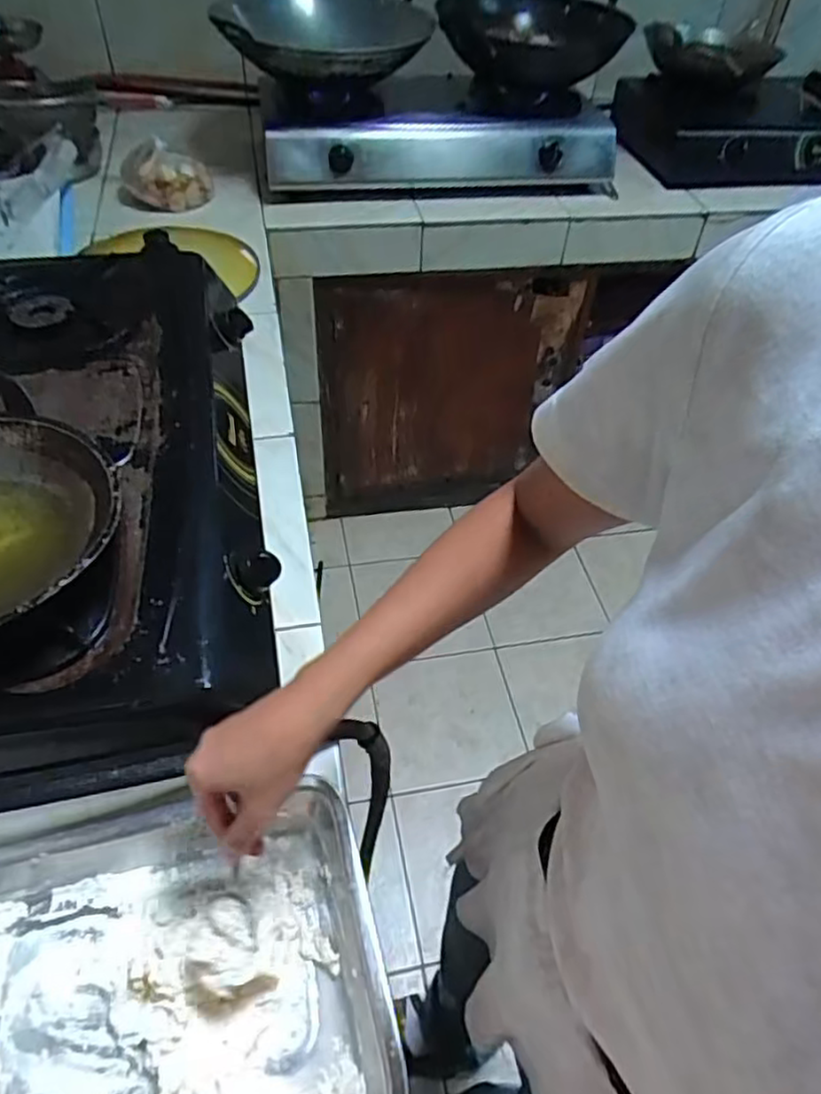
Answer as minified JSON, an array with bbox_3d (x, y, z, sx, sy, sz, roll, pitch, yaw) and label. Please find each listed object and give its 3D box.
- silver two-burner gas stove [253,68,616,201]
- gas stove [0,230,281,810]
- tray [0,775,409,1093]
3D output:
[{"bbox_3d":[0.040,-0.889,1.443,0.682,0.143,0.424,-7,49,-10],"label":"silver two-burner gas stove"},{"bbox_3d":[-0.350,-0.104,0.701,0.365,0.149,0.690,-7,49,-11],"label":"gas stove"},{"bbox_3d":[-0.173,0.300,0.464,0.297,0.060,0.240,-11,50,-13],"label":"tray"}]

